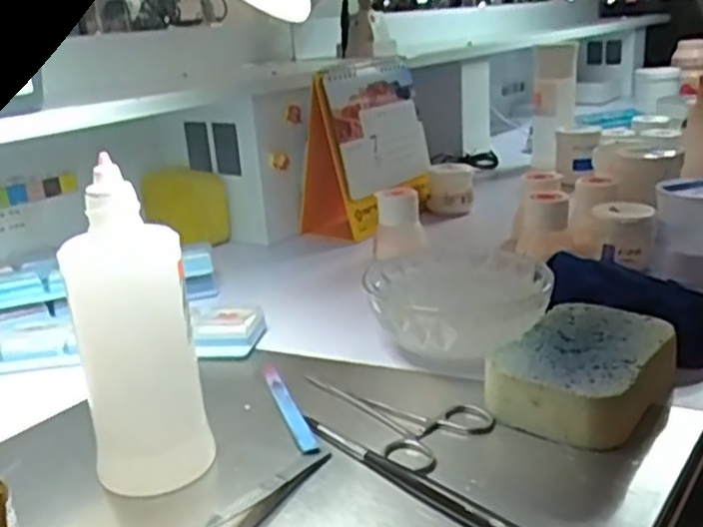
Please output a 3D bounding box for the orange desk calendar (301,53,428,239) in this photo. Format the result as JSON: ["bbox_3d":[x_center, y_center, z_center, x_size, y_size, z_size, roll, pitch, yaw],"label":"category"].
[{"bbox_3d":[0.021,-0.126,0.778,0.089,0.154,0.160,6,21,28],"label":"orange desk calendar"}]

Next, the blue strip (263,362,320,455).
[{"bbox_3d":[-0.038,0.083,0.431,0.010,0.004,0.112,-10,19,-17],"label":"blue strip"}]

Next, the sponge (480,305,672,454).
[{"bbox_3d":[0.134,0.061,0.418,0.075,0.034,0.112,12,24,39],"label":"sponge"}]

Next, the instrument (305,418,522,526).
[{"bbox_3d":[0.031,0.105,0.350,0.009,0.009,0.160,-19,24,-39],"label":"instrument"}]

